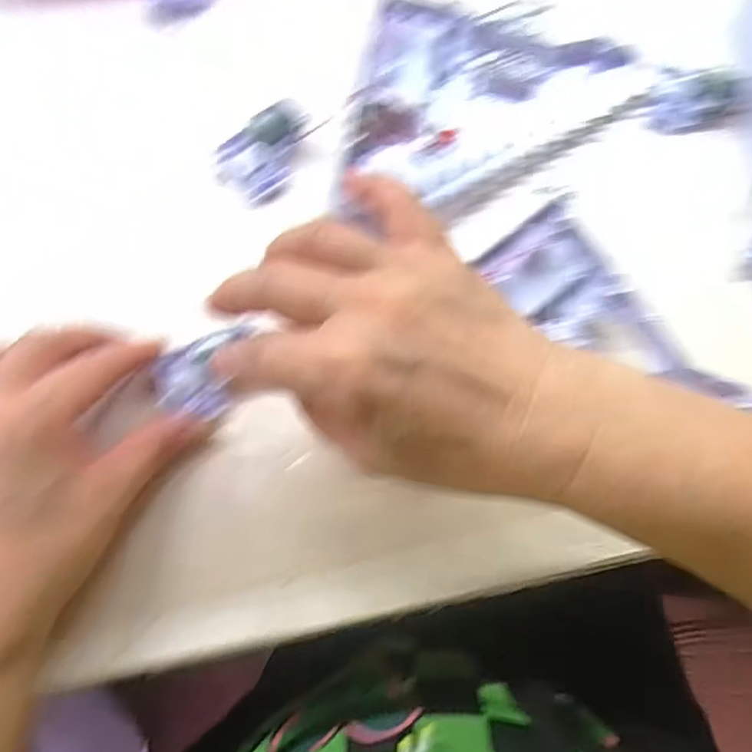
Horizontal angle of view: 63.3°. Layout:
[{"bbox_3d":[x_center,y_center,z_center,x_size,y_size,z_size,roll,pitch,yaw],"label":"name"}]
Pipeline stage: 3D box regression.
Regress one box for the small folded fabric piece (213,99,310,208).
[{"bbox_3d":[-0.056,-0.118,0.323,0.033,0.020,0.057,39,78,8],"label":"small folded fabric piece"}]

